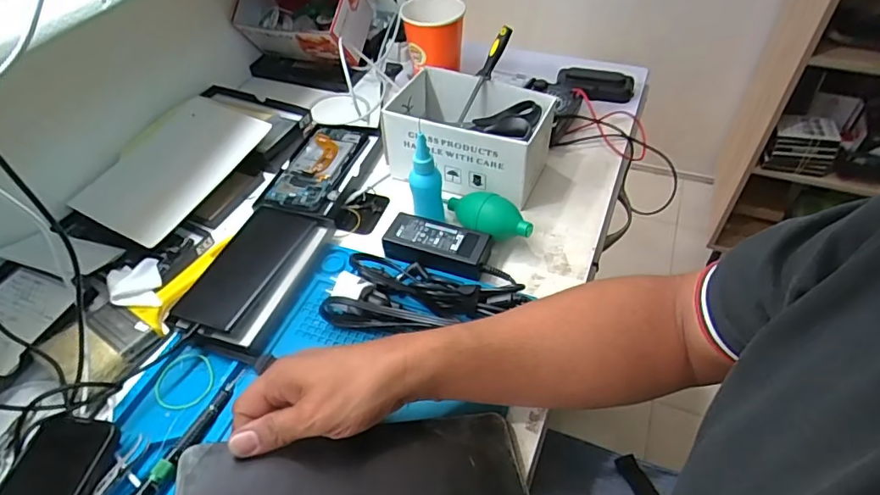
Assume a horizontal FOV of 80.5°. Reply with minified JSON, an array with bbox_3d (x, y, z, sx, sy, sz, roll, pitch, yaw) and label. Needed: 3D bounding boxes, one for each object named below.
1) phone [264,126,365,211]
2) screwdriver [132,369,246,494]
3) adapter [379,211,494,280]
[{"bbox_3d":[-0.159,-0.104,0.658,0.076,0.013,0.158,9,49,12],"label":"phone"},{"bbox_3d":[-0.204,0.153,0.429,0.014,0.016,0.127,17,51,18],"label":"screwdriver"},{"bbox_3d":[-0.003,-0.003,0.550,0.109,0.024,0.050,13,50,15],"label":"adapter"}]

